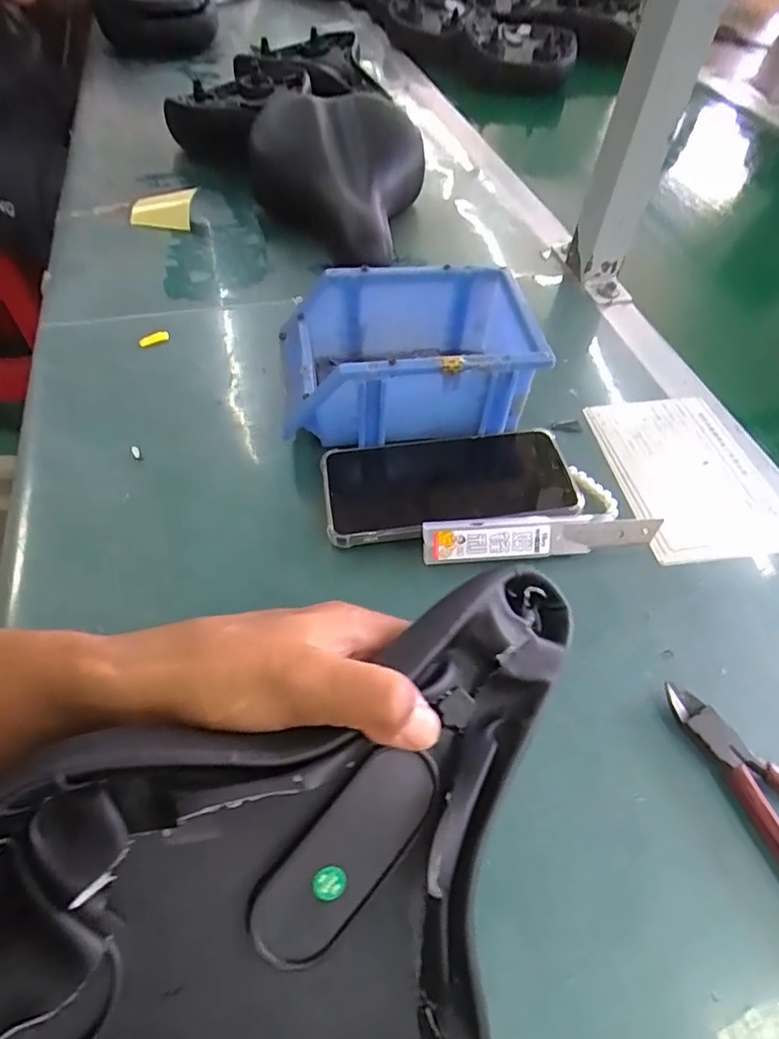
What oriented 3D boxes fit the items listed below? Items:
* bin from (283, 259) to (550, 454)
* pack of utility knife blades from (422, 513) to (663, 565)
[{"bbox_3d":[0.014,-0.120,0.422,0.180,0.079,0.122,-4,54,-6],"label":"bin"},{"bbox_3d":[0.097,0.011,0.359,0.152,0.009,0.026,-3,89,-10],"label":"pack of utility knife blades"}]

